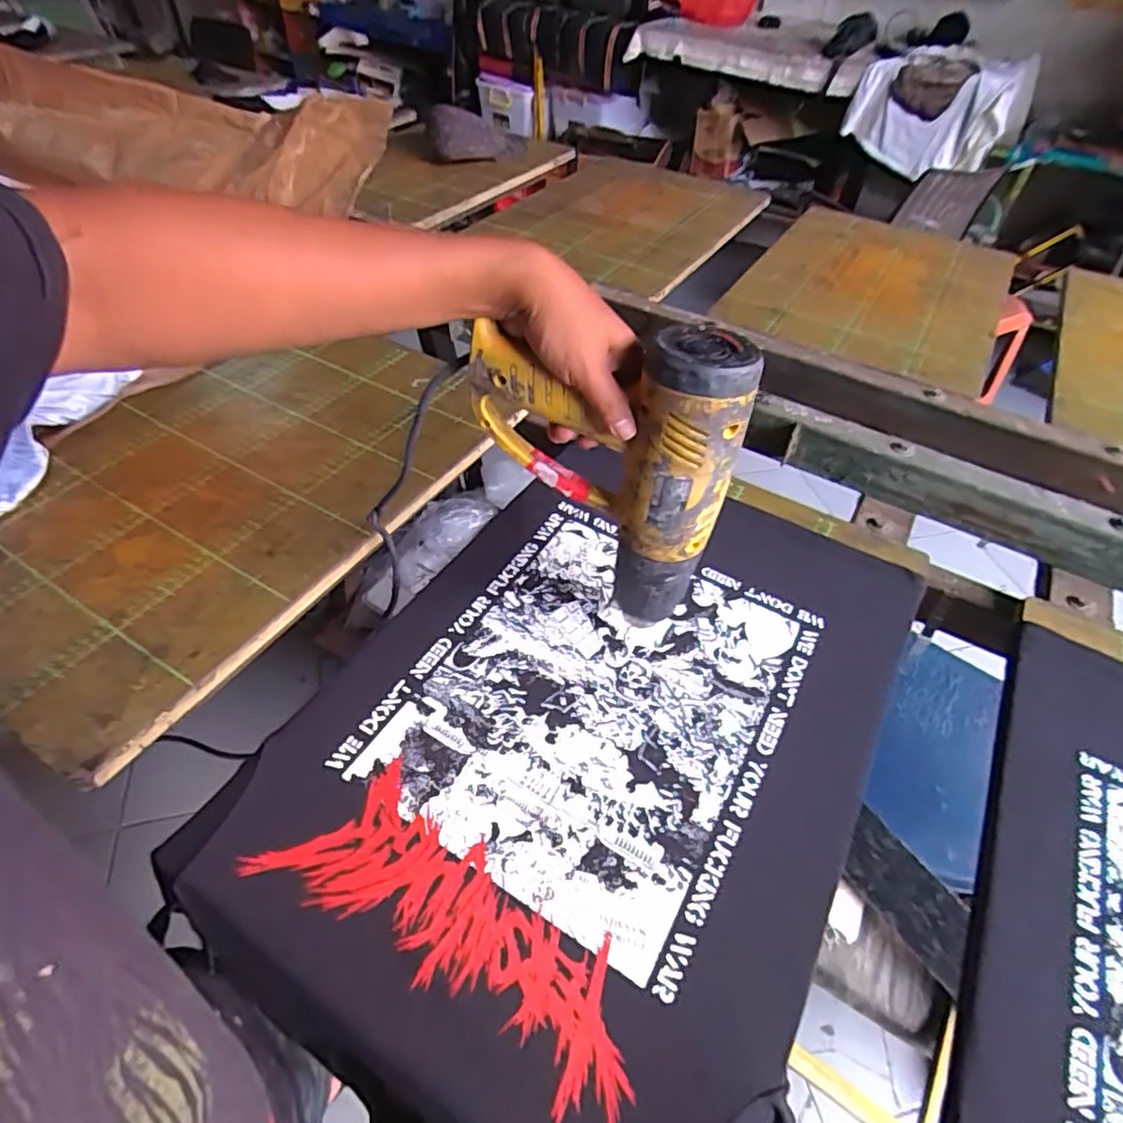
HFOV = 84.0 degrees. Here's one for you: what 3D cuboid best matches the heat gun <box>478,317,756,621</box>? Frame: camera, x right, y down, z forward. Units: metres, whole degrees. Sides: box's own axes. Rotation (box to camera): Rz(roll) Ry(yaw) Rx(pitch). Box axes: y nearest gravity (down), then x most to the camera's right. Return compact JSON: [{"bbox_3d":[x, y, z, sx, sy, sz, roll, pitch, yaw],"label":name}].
[{"bbox_3d":[0.031,-0.073,0.455,0.175,0.204,0.068,24,51,17],"label":"heat gun"}]

